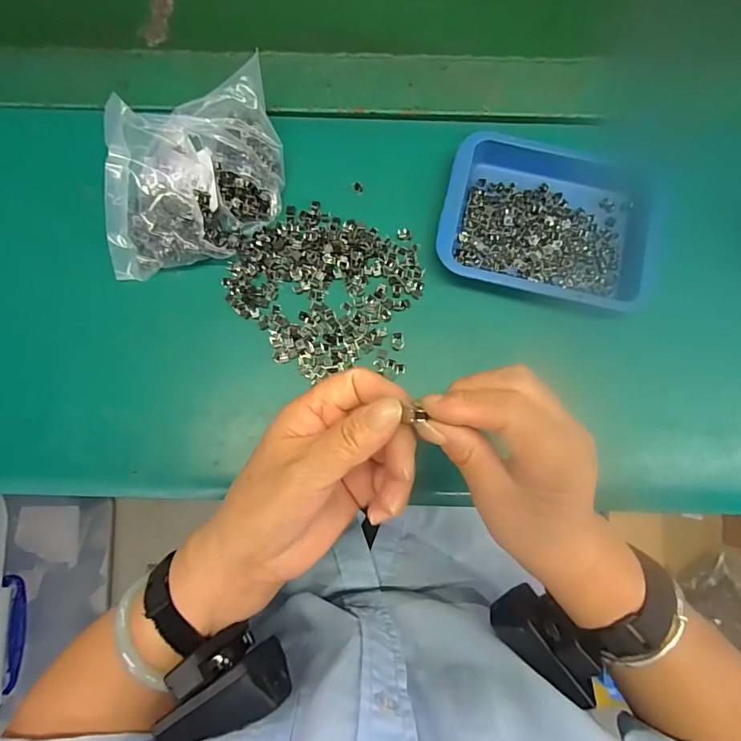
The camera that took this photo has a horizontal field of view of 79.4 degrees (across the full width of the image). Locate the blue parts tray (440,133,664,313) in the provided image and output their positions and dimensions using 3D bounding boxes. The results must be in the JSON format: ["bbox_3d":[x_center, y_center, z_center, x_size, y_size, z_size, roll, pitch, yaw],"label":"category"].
[{"bbox_3d":[0.139,-0.115,0.337,0.164,0.020,0.128,13,79,1],"label":"blue parts tray"}]

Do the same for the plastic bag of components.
[{"bbox_3d":[-0.124,-0.135,0.313,0.167,0.068,0.087,-38,82,-6],"label":"plastic bag of components"}]

